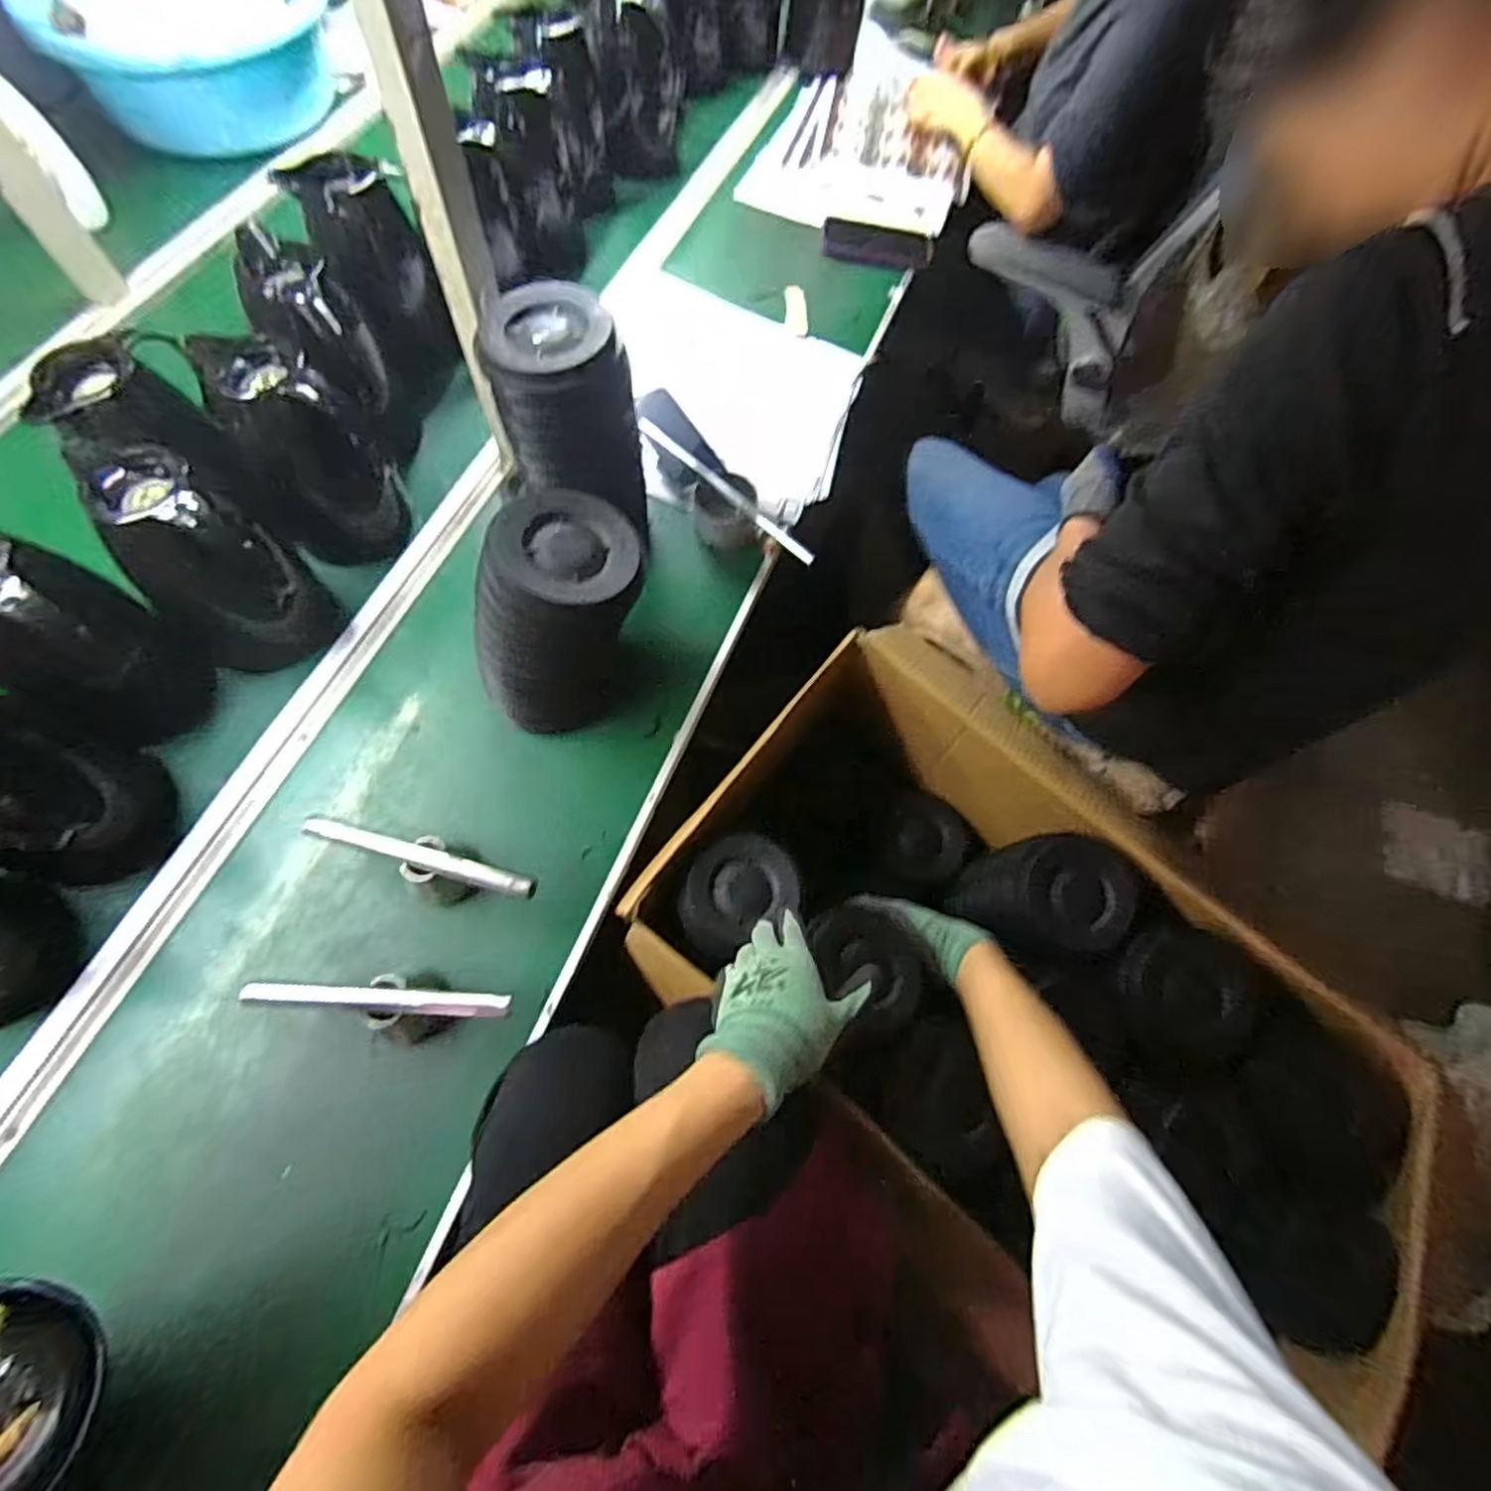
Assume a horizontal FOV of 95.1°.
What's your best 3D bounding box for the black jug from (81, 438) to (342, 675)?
[{"bbox_3d":[-0.505,-0.171,0.651,0.109,0.228,0.124,38,69,11],"label":"black jug"}]

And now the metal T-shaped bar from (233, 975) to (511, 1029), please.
[{"bbox_3d":[-0.288,0.205,0.552,0.201,0.064,0.039,6,65,-3],"label":"metal T-shaped bar"}]

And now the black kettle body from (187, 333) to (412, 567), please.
[{"bbox_3d":[-0.427,-0.272,0.684,0.126,0.203,0.119,1,68,-3],"label":"black kettle body"}]

